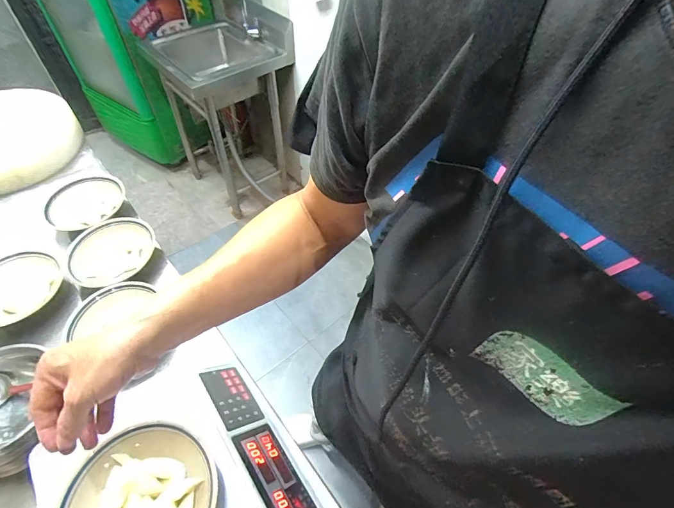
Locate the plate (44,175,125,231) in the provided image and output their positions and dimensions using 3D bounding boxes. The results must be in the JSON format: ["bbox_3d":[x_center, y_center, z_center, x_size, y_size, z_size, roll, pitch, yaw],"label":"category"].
[{"bbox_3d":[-0.651,-0.141,0.942,0.179,0.037,0.167,1,51,-1],"label":"plate"}]

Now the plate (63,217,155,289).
[{"bbox_3d":[-0.525,-0.003,0.857,0.196,0.057,0.171,-36,60,-26],"label":"plate"}]

